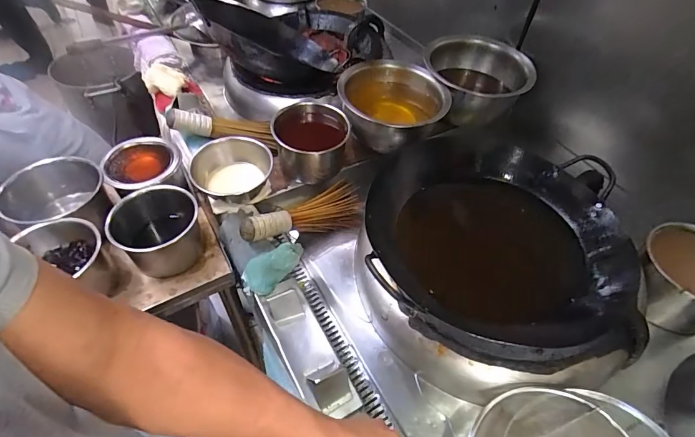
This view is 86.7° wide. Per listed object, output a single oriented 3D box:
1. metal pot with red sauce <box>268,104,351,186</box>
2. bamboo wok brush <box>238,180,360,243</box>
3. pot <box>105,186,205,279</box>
[{"bbox_3d":[-0.086,-0.171,0.878,0.164,0.135,0.164,2,50,-3],"label":"metal pot with red sauce"},{"bbox_3d":[-0.094,-0.008,0.805,0.288,0.071,0.101,-15,51,-38],"label":"bamboo wok brush"},{"bbox_3d":[-0.372,0.023,0.726,0.148,0.093,0.154,-11,52,-14],"label":"pot"}]

